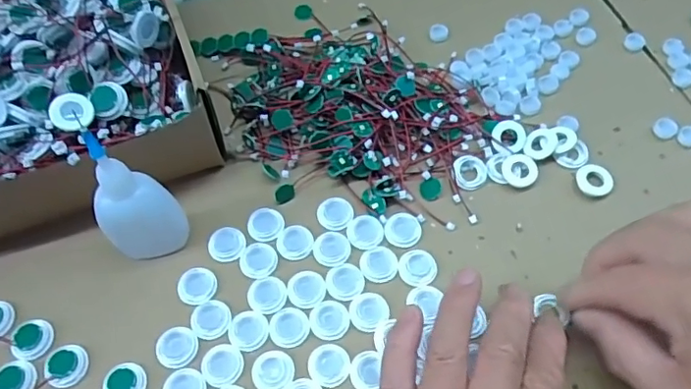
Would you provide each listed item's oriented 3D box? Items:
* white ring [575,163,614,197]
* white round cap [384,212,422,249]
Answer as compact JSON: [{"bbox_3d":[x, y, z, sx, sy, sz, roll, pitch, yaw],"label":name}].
[{"bbox_3d":[0.162,-0.010,0.359,0.023,0.007,0.025,-1,58,1],"label":"white ring"},{"bbox_3d":[0.036,0.022,0.344,0.023,0.004,0.022,-1,58,1],"label":"white round cap"}]

